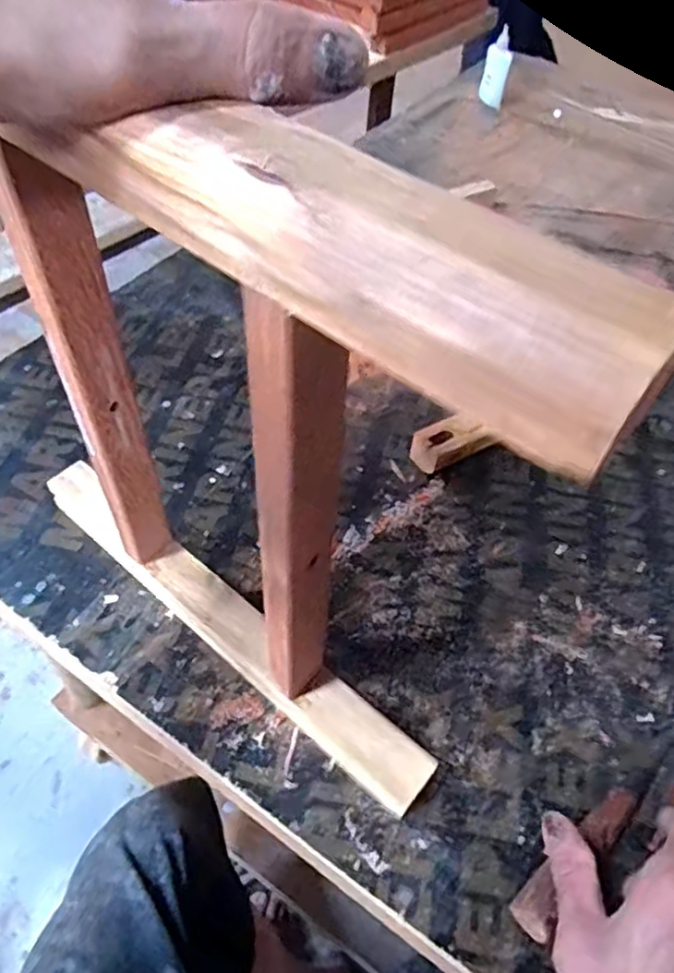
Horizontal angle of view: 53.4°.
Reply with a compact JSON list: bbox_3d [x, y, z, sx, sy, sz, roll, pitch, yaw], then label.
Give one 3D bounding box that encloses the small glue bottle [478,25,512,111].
[{"bbox_3d":[0.233,-0.611,0.976,0.037,0.095,0.020,11,51,5],"label":"small glue bottle"}]

